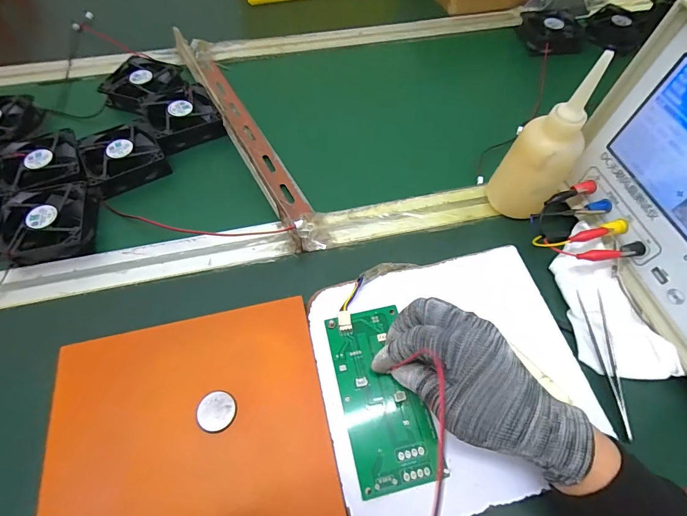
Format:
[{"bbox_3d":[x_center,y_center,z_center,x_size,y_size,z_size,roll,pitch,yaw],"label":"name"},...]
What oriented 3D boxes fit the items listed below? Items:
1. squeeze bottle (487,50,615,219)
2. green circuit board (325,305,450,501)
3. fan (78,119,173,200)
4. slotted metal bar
[{"bbox_3d":[0.194,-0.105,0.353,0.064,0.151,0.063,39,68,22],"label":"squeeze bottle"},{"bbox_3d":[0.028,0.106,0.290,0.064,0.010,0.133,-13,63,-11],"label":"green circuit board"},{"bbox_3d":[-0.255,-0.119,0.426,0.081,0.028,0.079,-28,63,-14],"label":"fan"},{"bbox_3d":[-0.133,-0.175,0.453,0.042,0.034,0.344,-27,62,-14],"label":"slotted metal bar"}]

